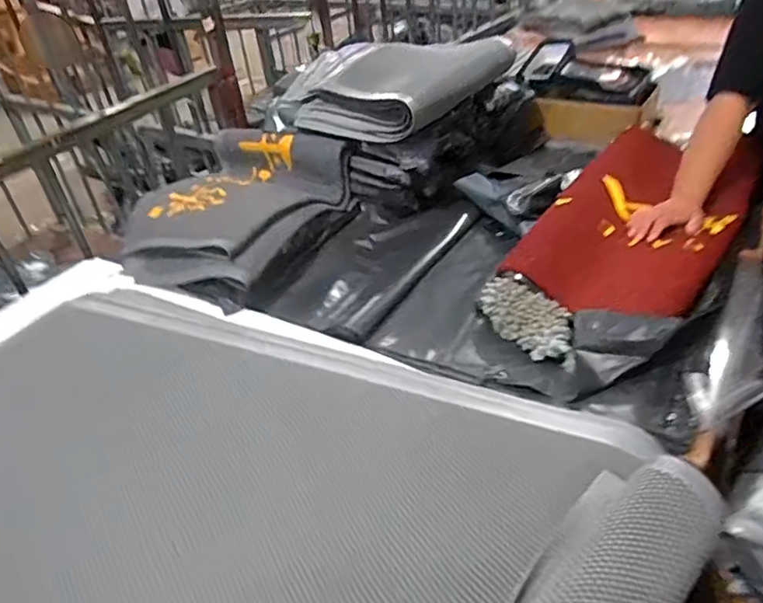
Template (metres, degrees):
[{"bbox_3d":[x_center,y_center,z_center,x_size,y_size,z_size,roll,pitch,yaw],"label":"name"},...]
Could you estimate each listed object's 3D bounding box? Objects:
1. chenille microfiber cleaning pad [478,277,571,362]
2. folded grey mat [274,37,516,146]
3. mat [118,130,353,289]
[{"bbox_3d":[0.241,0.023,1.009,0.096,0.021,0.187,-44,50,-5],"label":"chenille microfiber cleaning pad"},{"bbox_3d":[0.013,-0.537,1.499,0.474,0.119,0.441,25,45,34],"label":"folded grey mat"},{"bbox_3d":[-0.330,-0.221,1.370,0.421,0.150,0.459,16,41,26],"label":"mat"}]

